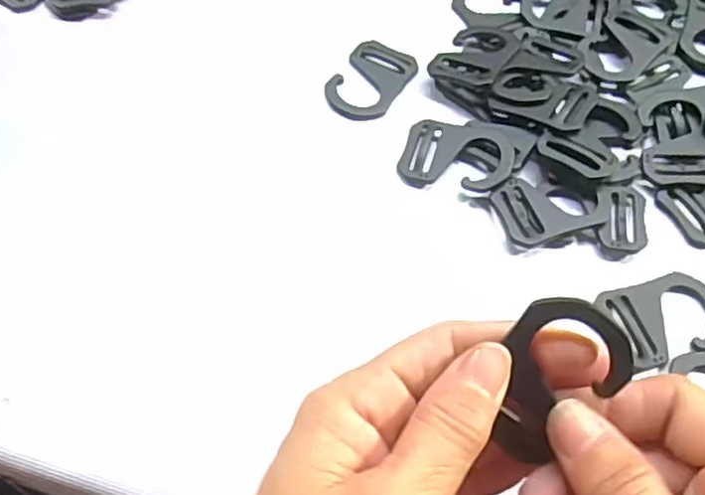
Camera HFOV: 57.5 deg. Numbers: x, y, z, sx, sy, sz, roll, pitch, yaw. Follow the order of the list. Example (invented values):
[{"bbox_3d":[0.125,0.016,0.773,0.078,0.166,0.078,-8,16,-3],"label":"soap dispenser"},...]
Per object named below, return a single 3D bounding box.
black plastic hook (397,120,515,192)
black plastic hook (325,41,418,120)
[{"bbox_3d":[0.048,-0.042,0.296,0.051,0.006,0.036,3,64,12],"label":"black plastic hook"},{"bbox_3d":[0.009,-0.085,0.324,0.035,0.004,0.048,27,63,13],"label":"black plastic hook"}]

